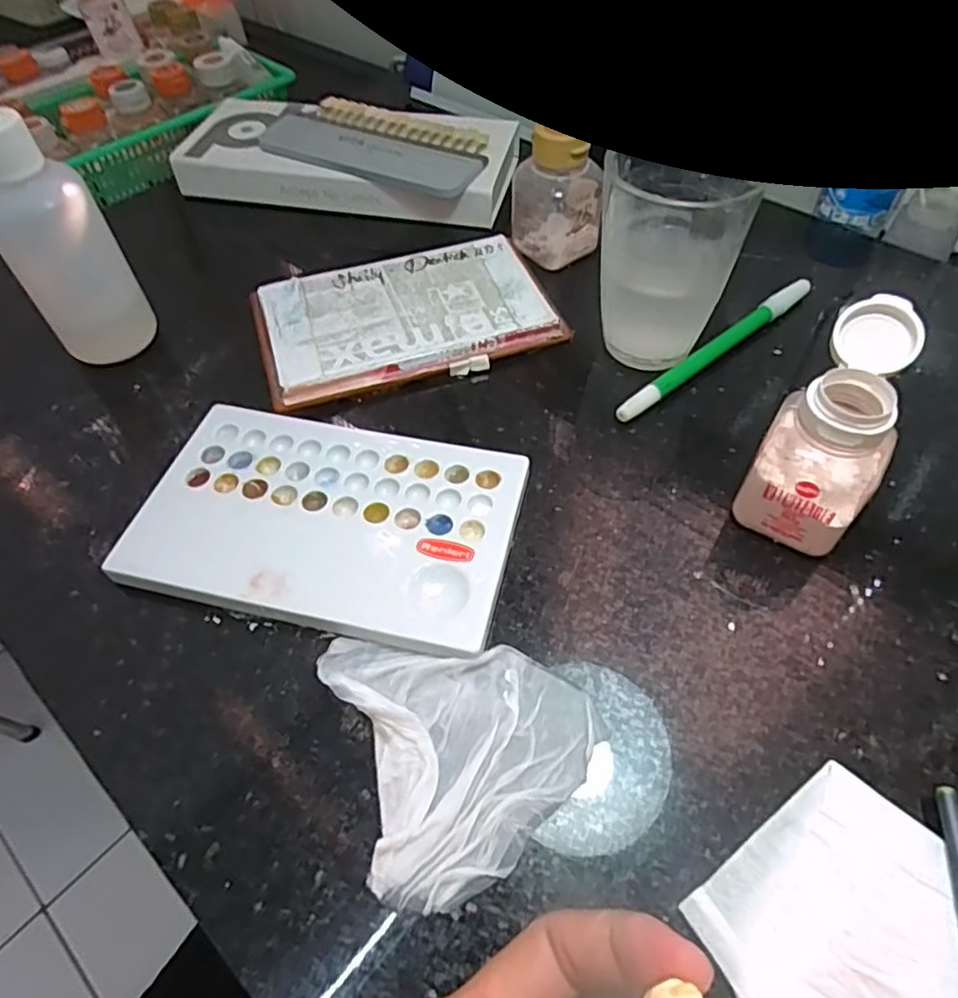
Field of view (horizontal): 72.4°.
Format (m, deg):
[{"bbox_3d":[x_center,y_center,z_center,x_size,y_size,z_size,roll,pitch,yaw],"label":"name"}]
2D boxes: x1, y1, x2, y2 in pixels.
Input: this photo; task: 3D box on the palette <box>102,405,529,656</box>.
[{"bbox_3d":[-0.062,0.009,0.273,0.152,0.012,0.092,10,54,9],"label":"palette"}]

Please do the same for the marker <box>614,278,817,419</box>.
[{"bbox_3d":[0.121,-0.076,0.331,0.141,0.013,0.010,-35,59,-22],"label":"marker"}]

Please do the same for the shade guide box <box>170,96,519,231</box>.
[{"bbox_3d":[-0.086,-0.224,0.434,0.217,0.035,0.087,12,54,10],"label":"shade guide box"}]

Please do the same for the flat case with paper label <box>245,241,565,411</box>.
[{"bbox_3d":[-0.039,-0.096,0.348,0.150,0.015,0.089,-14,54,-9],"label":"flat case with paper label"}]

